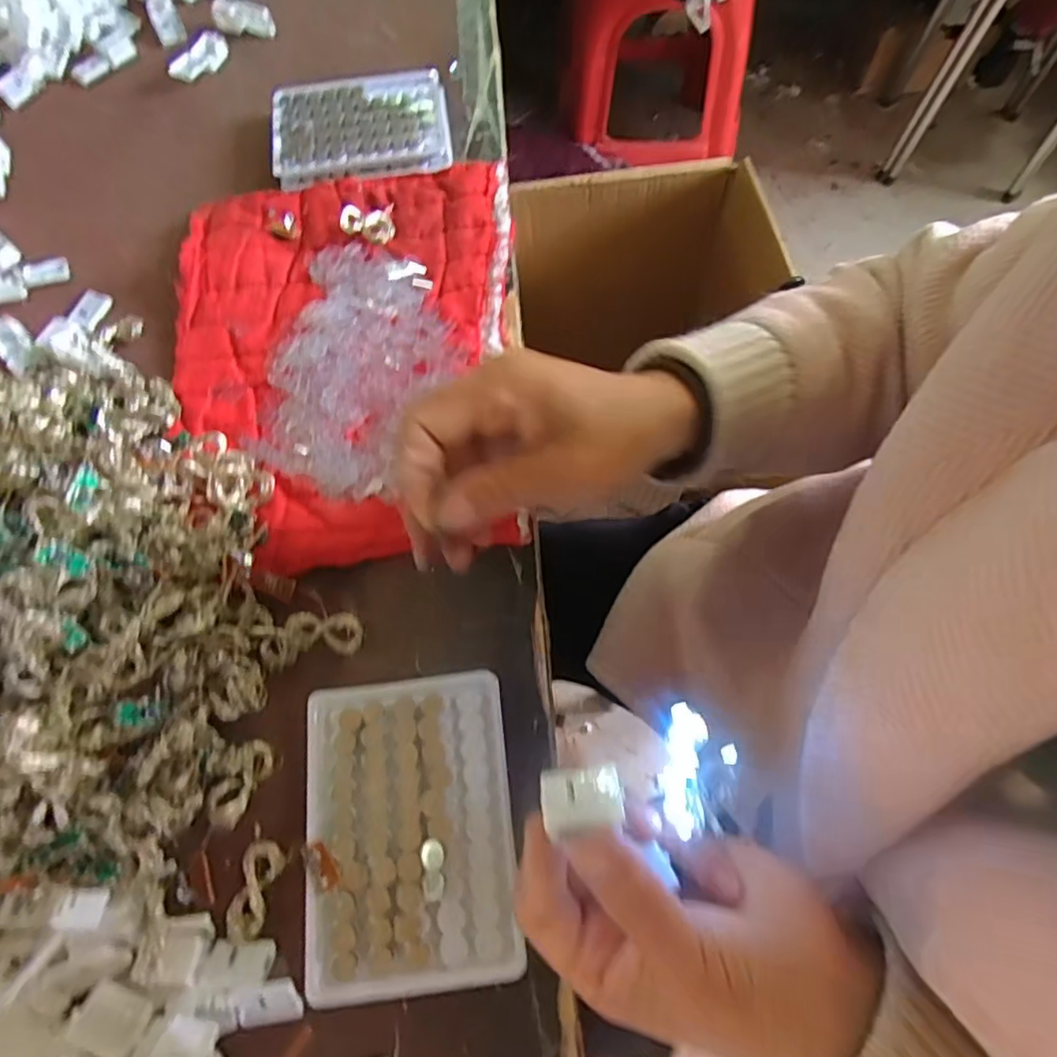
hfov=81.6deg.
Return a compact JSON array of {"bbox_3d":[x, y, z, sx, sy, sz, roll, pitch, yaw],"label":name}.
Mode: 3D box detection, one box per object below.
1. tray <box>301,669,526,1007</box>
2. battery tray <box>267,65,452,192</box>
[{"bbox_3d":[-0.056,0.139,0.290,0.093,0.015,0.131,-6,68,-1],"label":"tray"},{"bbox_3d":[-0.130,-0.311,0.474,0.133,0.015,0.102,-7,68,-1],"label":"battery tray"}]

